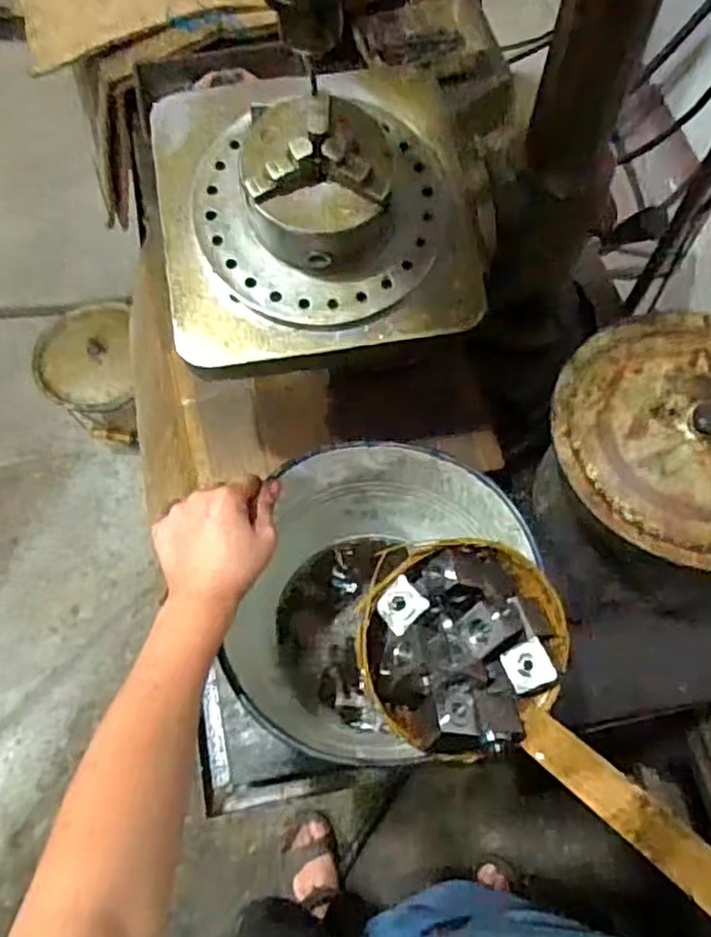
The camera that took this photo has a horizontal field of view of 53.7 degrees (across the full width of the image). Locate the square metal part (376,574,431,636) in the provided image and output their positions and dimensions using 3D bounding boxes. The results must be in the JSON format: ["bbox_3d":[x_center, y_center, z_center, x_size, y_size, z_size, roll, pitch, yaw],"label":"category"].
[{"bbox_3d":[0.029,0.088,0.450,0.027,0.009,0.030,39,68,20],"label":"square metal part"}]

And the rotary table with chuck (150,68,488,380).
[{"bbox_3d":[-0.036,-0.238,0.584,0.259,0.115,0.249,-9,67,-2],"label":"rotary table with chuck"}]

